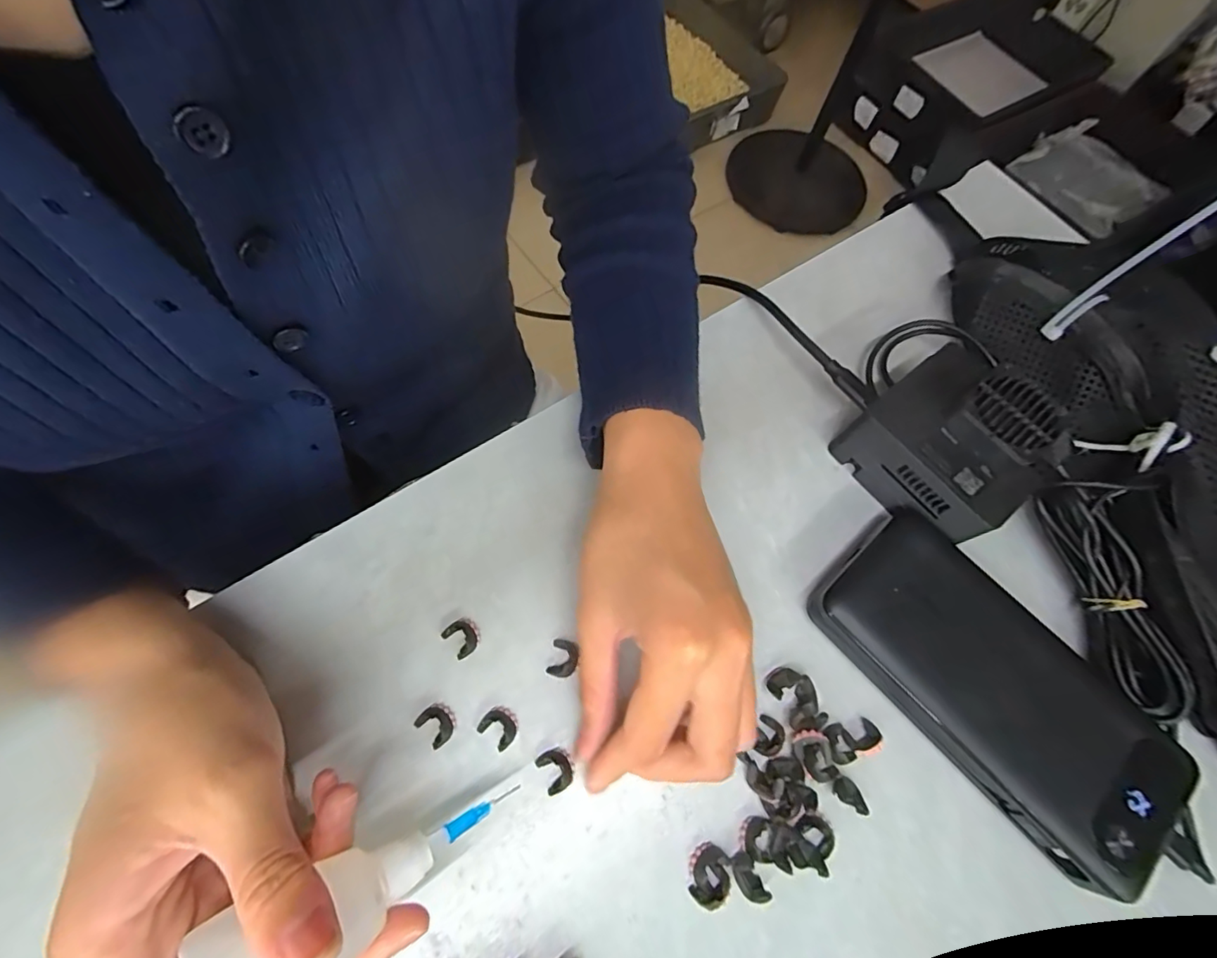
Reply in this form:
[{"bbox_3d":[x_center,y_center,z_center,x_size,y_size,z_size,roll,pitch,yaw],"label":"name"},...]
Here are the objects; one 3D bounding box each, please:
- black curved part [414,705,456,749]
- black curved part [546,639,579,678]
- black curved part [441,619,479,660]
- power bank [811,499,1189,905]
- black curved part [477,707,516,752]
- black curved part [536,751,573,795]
[{"bbox_3d":[-0.074,0.105,0.230,0.016,0.005,0.014,41,71,13],"label":"black curved part"},{"bbox_3d":[-0.020,0.082,0.244,0.013,0.006,0.016,14,67,3],"label":"black curved part"},{"bbox_3d":[-0.066,0.072,0.244,0.014,0.005,0.016,-39,74,-17],"label":"black curved part"},{"bbox_3d":[0.171,0.090,0.241,0.075,0.026,0.154,-38,74,-17],"label":"power bank"},{"bbox_3d":[-0.047,0.107,0.231,0.016,0.007,0.014,35,69,11],"label":"black curved part"},{"bbox_3d":[-0.022,0.124,0.227,0.013,0.004,0.016,-26,71,-13],"label":"black curved part"}]

